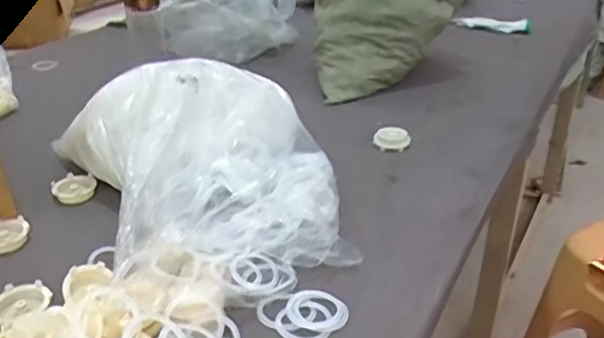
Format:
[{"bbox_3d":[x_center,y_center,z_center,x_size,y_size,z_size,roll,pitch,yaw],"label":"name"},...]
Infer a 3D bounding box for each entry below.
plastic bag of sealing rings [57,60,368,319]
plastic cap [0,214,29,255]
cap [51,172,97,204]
[{"bbox_3d":[-0.111,-0.007,0.725,0.299,0.135,0.395,-12,31,-22],"label":"plastic bag of sealing rings"},{"bbox_3d":[-0.368,0.080,0.704,0.058,0.011,0.066,-7,29,-13],"label":"plastic cap"},{"bbox_3d":[-0.324,0.027,0.819,0.058,0.019,0.058,-16,32,-28],"label":"cap"}]

